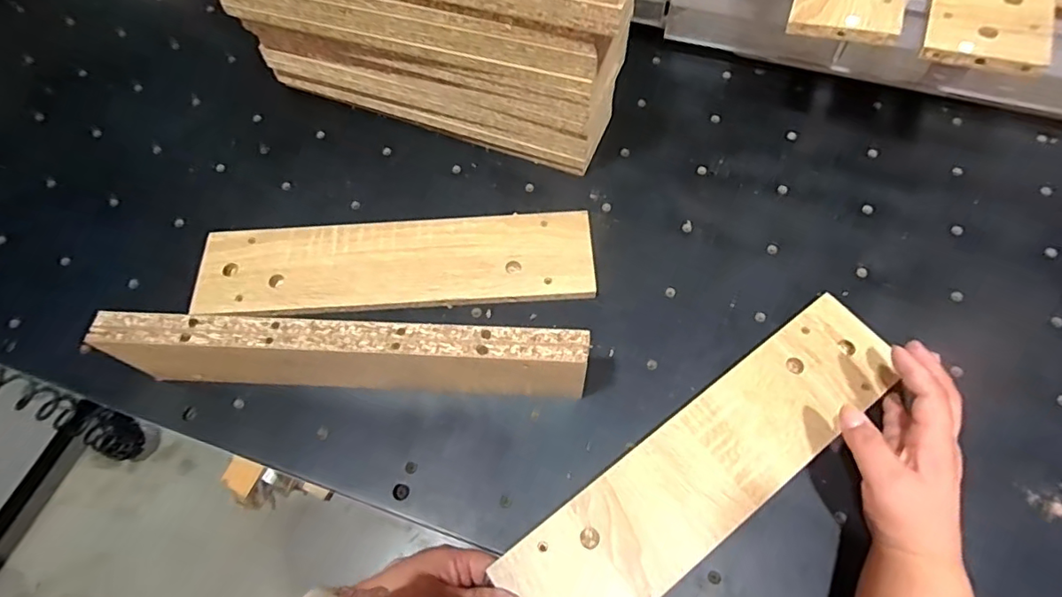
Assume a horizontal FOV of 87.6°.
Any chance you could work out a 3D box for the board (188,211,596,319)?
[{"bbox_3d":[-0.127,-0.034,0.531,0.365,0.020,0.098,-5,63,0],"label":"board"}]

